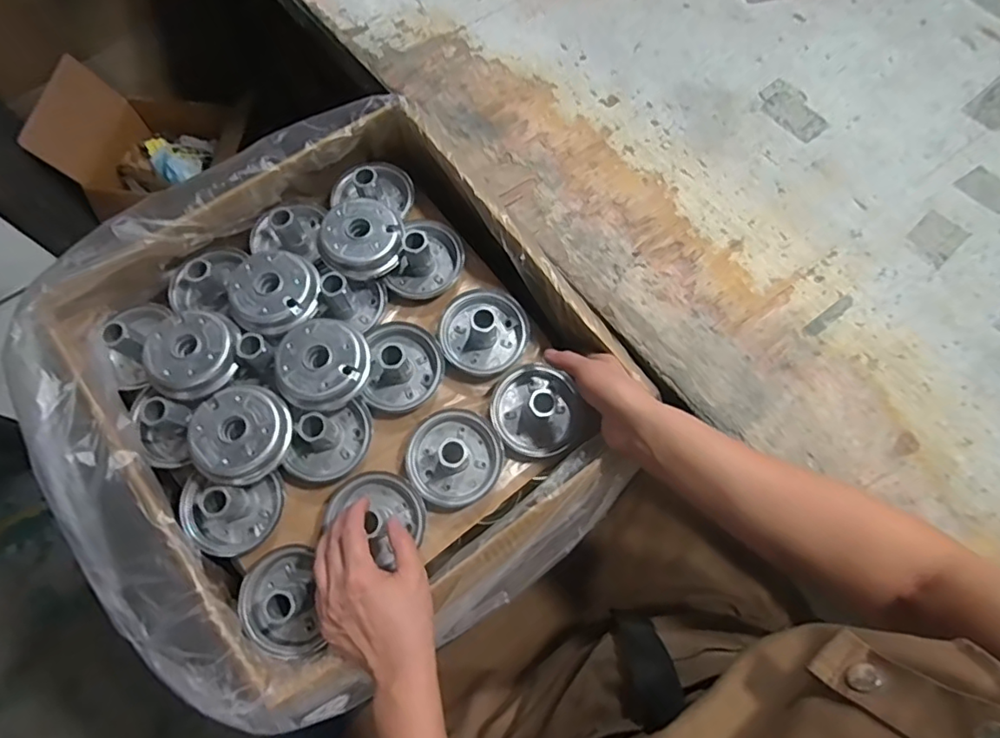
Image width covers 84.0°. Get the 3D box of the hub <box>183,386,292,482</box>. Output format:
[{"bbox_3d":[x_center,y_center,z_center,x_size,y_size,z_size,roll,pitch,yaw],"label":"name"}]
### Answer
[{"bbox_3d":[-0.235,0.059,0.507,0.085,0.038,0.078,0,67,-1],"label":"hub"}]

